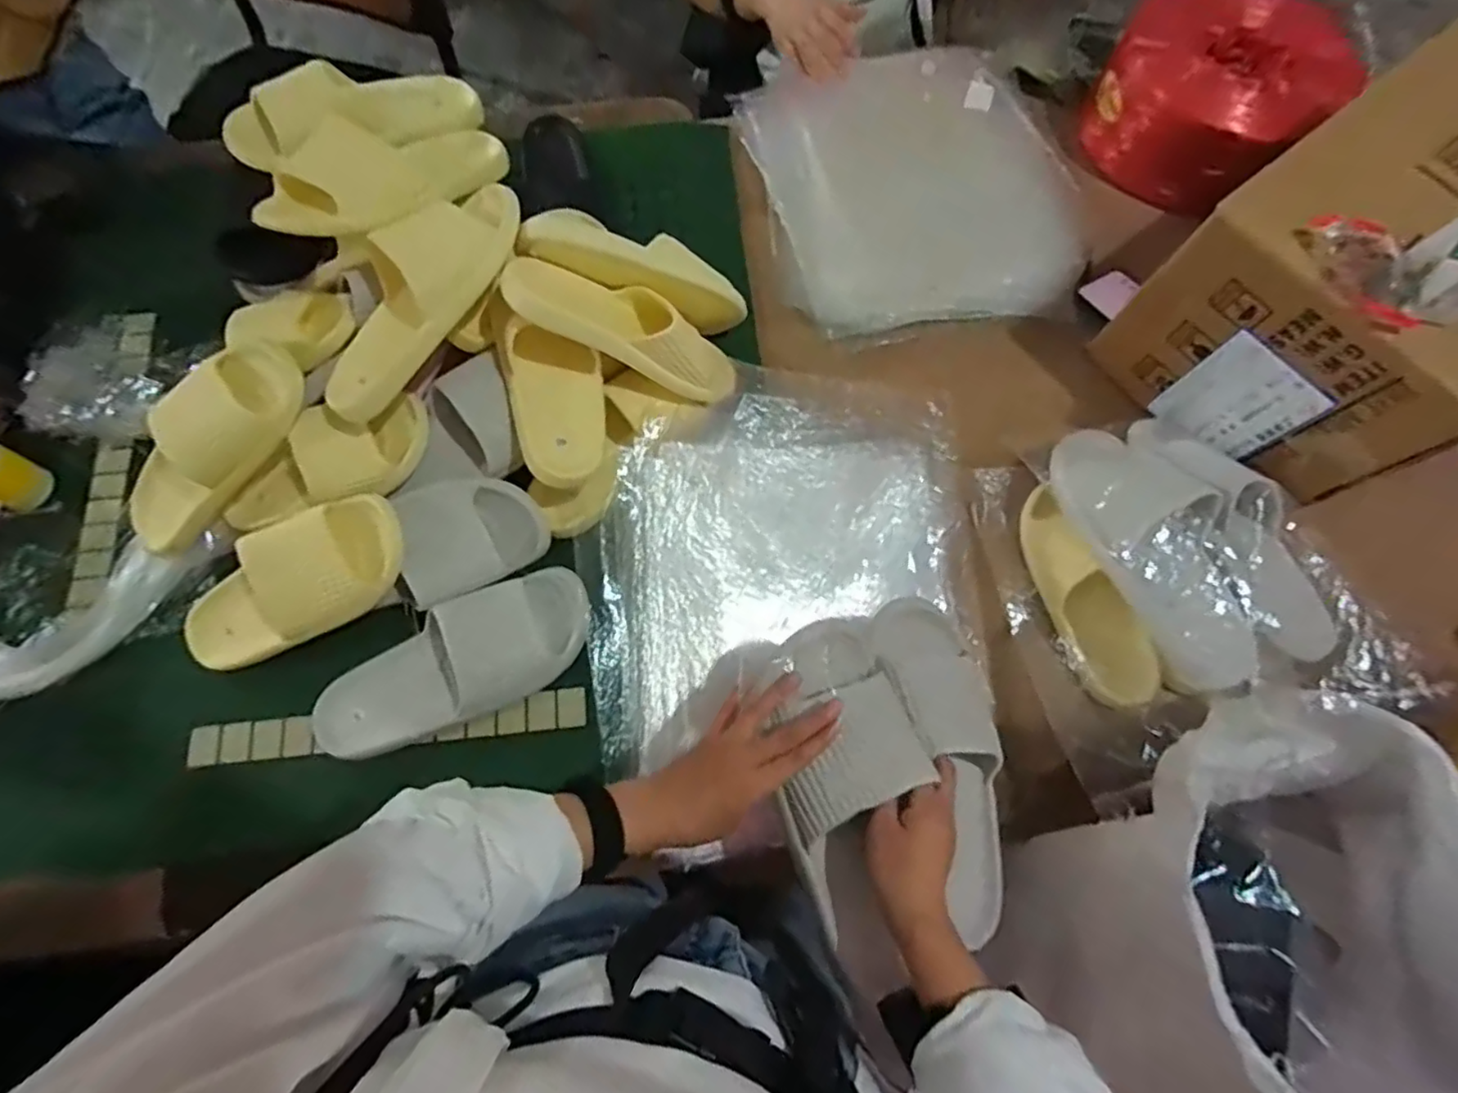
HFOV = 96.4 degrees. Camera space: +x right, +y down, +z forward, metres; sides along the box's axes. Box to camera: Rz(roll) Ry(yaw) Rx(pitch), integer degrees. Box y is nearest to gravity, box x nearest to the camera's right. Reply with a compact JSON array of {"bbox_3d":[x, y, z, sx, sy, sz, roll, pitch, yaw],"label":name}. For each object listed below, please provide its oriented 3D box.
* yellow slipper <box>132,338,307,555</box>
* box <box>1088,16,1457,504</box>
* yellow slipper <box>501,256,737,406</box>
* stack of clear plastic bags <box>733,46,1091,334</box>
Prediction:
[{"bbox_3d":[-0.513,-0.090,0.636,0.091,0.072,0.245,46,103,11],"label":"yellow slipper"},{"bbox_3d":[0.660,-0.278,0.669,0.364,0.222,0.280,-37,78,-12],"label":"box"},{"bbox_3d":[-0.097,-0.229,0.668,0.246,0.077,0.093,22,72,-19],"label":"yellow slipper"},{"bbox_3d":[0.230,-0.466,0.837,0.381,0.054,0.402,-8,74,-5],"label":"stack of clear plastic bags"}]

